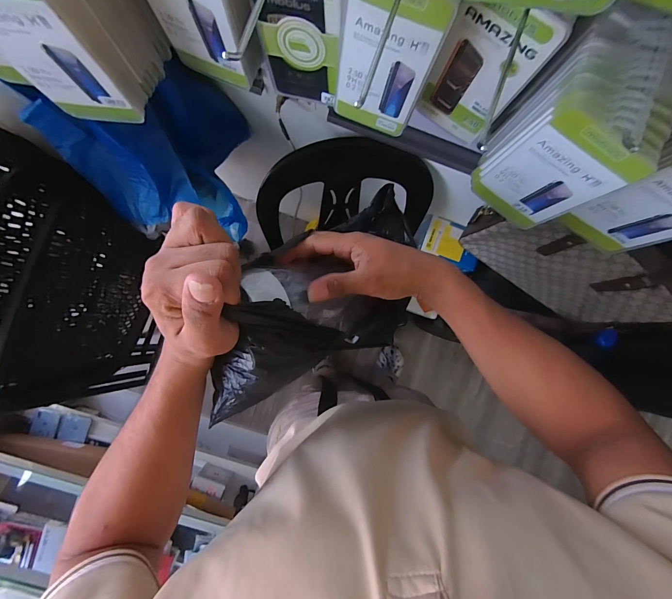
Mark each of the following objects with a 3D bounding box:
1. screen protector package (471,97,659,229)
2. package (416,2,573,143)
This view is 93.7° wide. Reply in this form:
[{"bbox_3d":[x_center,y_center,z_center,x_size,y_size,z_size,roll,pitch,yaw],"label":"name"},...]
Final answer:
[{"bbox_3d":[0.211,-0.122,0.322,0.093,0.164,0.013,42,86,-2],"label":"screen protector package"},{"bbox_3d":[0.141,-0.225,0.324,0.086,0.158,0.008,29,86,-2],"label":"package"}]

